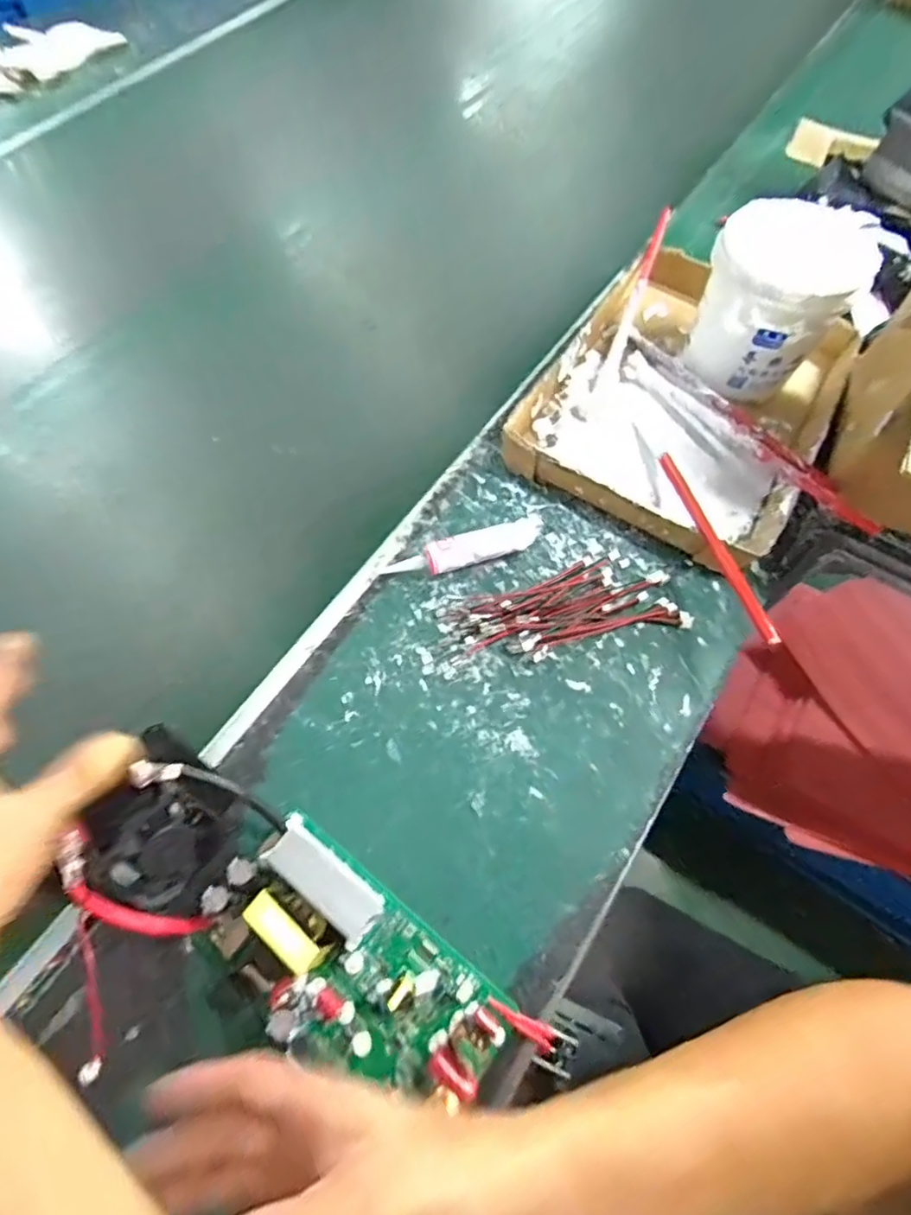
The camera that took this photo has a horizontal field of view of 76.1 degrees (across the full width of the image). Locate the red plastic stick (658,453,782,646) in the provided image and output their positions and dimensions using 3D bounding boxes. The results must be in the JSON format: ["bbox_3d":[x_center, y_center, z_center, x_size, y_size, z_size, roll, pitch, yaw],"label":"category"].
[{"bbox_3d":[0.193,-0.053,0.438,0.009,0.014,0.205,-5,49,-5],"label":"red plastic stick"}]

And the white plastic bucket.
[{"bbox_3d":[0.277,-0.273,0.517,0.116,0.122,0.127,0,66,0],"label":"white plastic bucket"}]

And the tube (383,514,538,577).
[{"bbox_3d":[0.007,-0.047,0.473,0.130,0.020,0.028,-15,65,-6],"label":"tube"}]

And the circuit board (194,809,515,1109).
[{"bbox_3d":[-0.061,0.216,0.334,0.189,0.055,0.098,36,71,15],"label":"circuit board"}]

